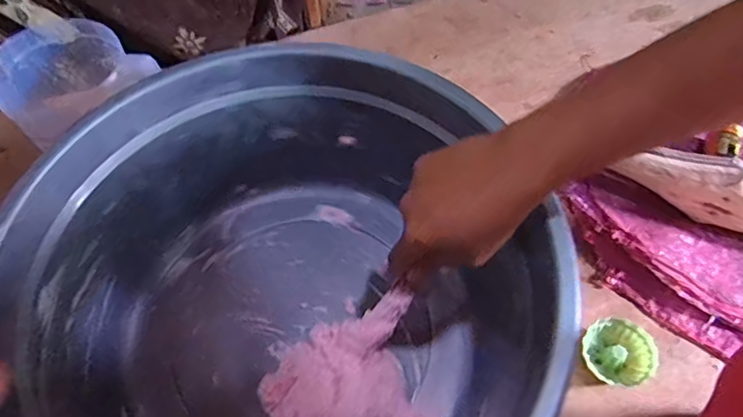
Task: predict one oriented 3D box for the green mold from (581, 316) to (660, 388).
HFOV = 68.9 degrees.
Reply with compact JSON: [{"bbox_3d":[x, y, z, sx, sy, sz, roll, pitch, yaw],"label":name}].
[{"bbox_3d":[0.225,0.133,0.495,0.060,0.022,0.058,-2,60,3],"label":"green mold"}]

